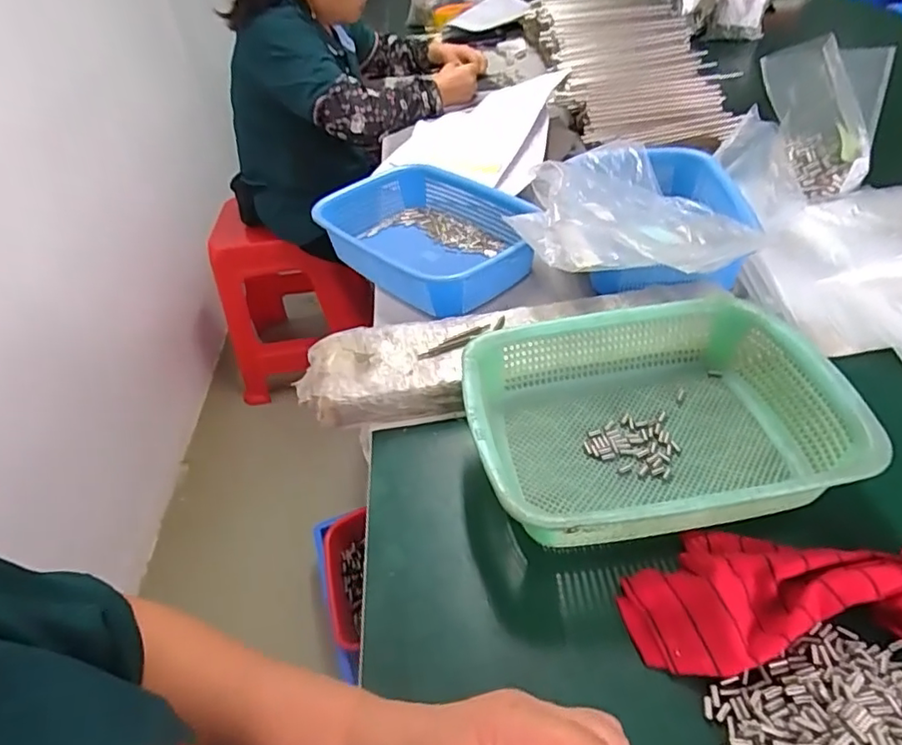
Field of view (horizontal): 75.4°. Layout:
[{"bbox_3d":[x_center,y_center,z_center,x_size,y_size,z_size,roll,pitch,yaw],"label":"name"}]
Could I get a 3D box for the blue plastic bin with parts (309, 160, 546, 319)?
[{"bbox_3d":[-0.028,-0.182,0.774,0.291,0.075,0.212,29,54,32],"label":"blue plastic bin with parts"}]

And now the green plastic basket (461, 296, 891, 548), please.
[{"bbox_3d":[0.169,0.042,0.499,0.297,0.083,0.216,-9,43,-3],"label":"green plastic basket"}]

